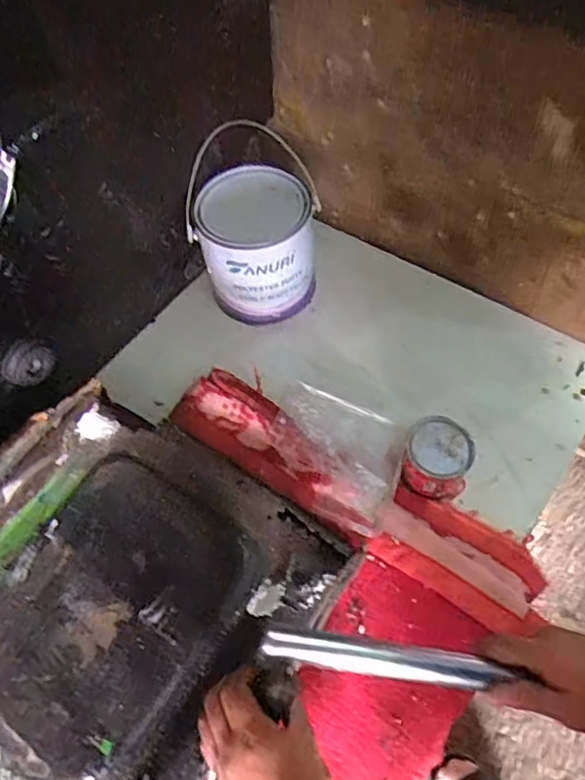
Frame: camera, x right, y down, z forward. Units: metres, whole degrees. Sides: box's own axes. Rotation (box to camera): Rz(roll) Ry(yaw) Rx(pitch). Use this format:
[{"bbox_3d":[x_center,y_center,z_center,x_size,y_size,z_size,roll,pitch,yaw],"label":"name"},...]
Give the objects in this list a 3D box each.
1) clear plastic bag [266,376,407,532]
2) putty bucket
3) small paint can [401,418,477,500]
[{"bbox_3d":[0.048,0.072,0.685,0.153,0.029,0.159,16,60,15],"label":"clear plastic bag"},{"bbox_3d":[-0.051,-0.213,0.794,0.158,0.193,0.161,-2,57,4],"label":"putty bucket"},{"bbox_3d":[0.161,0.076,0.663,0.071,0.053,0.073,-2,57,4],"label":"small paint can"}]

